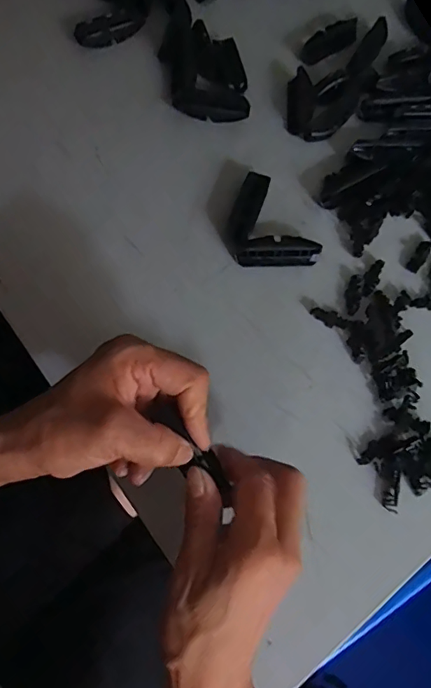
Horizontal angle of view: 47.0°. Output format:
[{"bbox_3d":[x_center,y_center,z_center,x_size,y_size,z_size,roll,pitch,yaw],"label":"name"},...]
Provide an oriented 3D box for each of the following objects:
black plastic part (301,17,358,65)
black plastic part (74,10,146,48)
[{"bbox_3d":[0.117,-0.309,0.506,0.073,0.014,0.022,-33,74,-13],"label":"black plastic part"},{"bbox_3d":[-0.104,-0.313,0.490,0.070,0.010,0.027,-25,73,-10],"label":"black plastic part"}]

